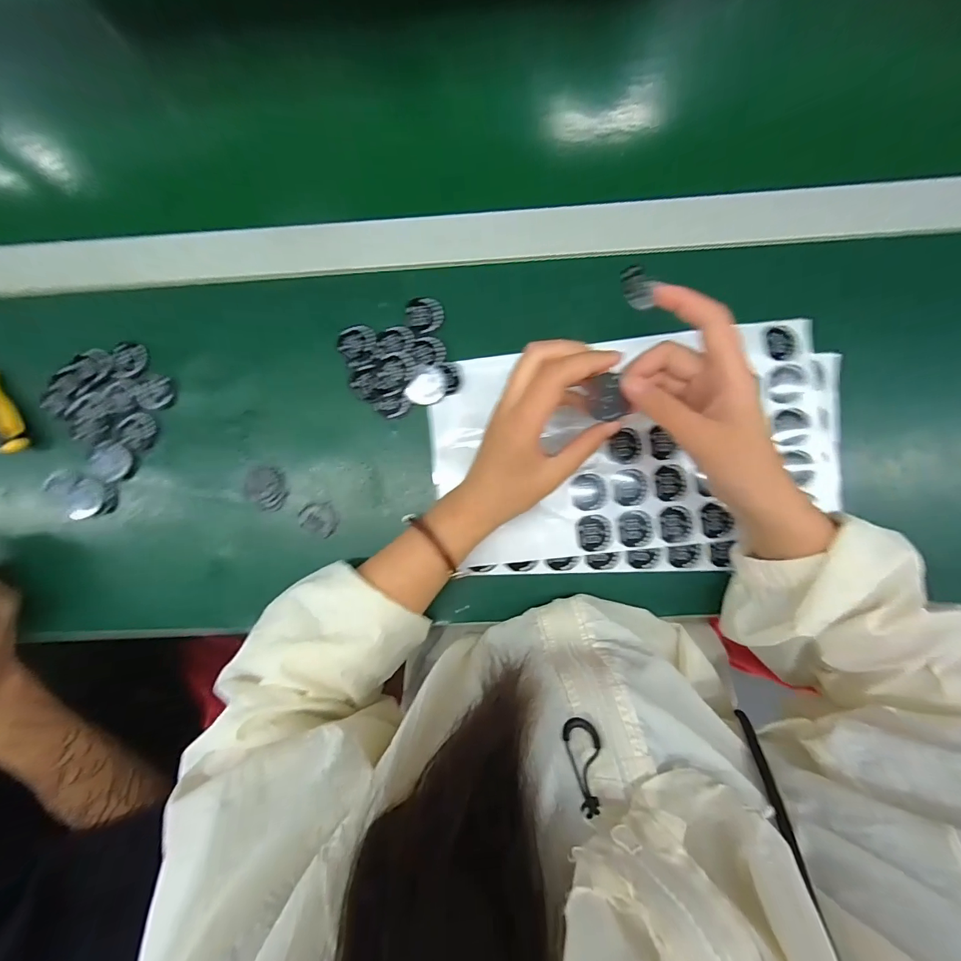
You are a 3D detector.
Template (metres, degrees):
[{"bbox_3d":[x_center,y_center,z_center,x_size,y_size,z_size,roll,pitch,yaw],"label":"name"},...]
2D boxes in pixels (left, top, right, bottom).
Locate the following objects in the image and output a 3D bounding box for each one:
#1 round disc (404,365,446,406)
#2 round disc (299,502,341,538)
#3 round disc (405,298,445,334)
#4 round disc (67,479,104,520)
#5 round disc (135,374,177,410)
[{"bbox_3d":[-0.043,-0.077,0.349,0.027,0.007,0.034,39,91,2],"label":"round disc"},{"bbox_3d":[-0.135,0.032,0.356,0.031,0.007,0.027,21,90,2],"label":"round disc"},{"bbox_3d":[-0.046,-0.137,0.354,0.031,0.005,0.029,-7,89,2],"label":"round disc"},{"bbox_3d":[-0.340,0.014,0.363,0.036,0.008,0.031,-43,88,1],"label":"round disc"},{"bbox_3d":[-0.278,-0.076,0.363,0.032,0.004,0.029,2,90,2],"label":"round disc"}]

